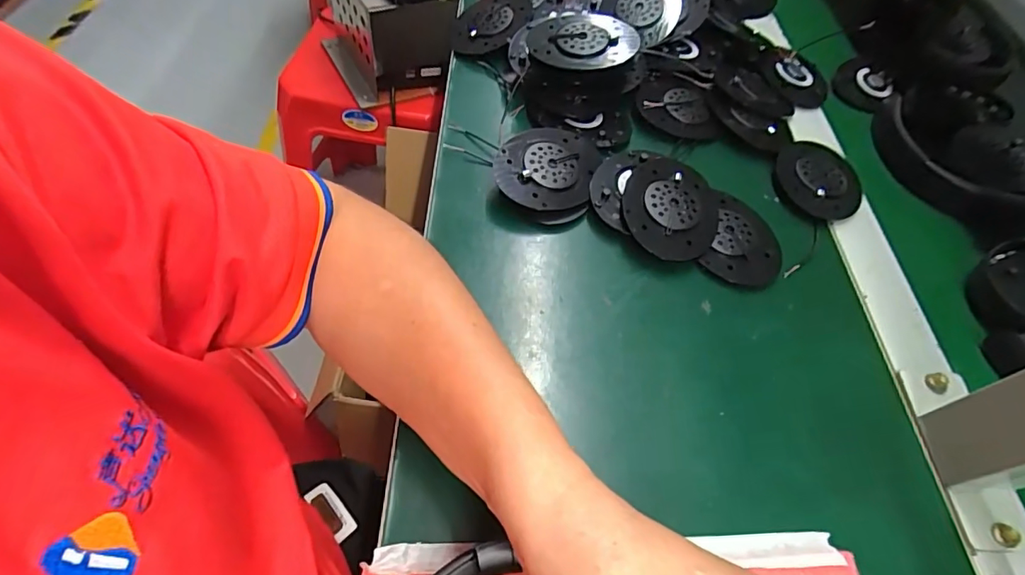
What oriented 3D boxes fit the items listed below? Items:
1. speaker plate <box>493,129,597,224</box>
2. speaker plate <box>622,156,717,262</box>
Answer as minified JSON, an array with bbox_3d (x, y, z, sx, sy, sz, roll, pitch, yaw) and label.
[{"bbox_3d":[0.024,-0.086,0.367,0.068,0.021,0.080,14,56,2],"label":"speaker plate"},{"bbox_3d":[0.111,-0.057,0.358,0.066,0.018,0.081,17,56,4],"label":"speaker plate"}]

